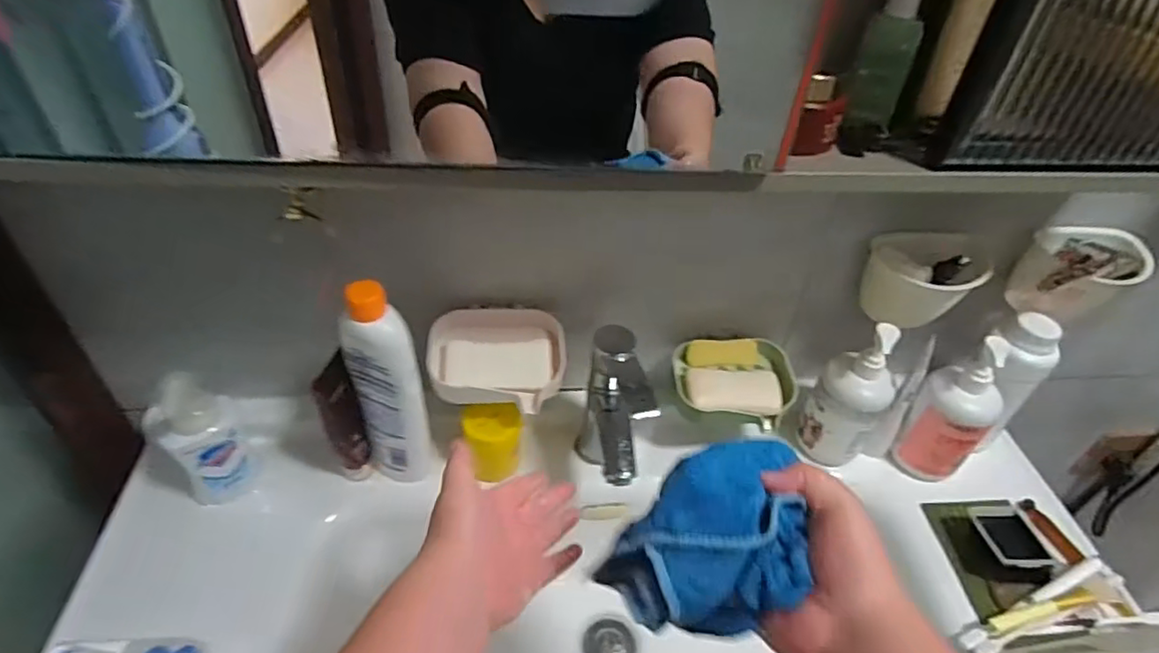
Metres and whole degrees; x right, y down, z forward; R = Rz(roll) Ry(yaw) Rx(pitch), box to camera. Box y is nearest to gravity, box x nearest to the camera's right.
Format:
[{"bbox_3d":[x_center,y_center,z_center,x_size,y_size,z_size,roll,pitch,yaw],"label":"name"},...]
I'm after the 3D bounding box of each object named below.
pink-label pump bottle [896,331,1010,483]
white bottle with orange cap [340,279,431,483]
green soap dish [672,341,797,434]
[{"bbox_3d":[0.398,0.097,0.663,0.056,0.184,0.068,-30,52,-33],"label":"pink-label pump bottle"},{"bbox_3d":[-0.185,0.062,0.599,0.060,0.246,0.054,-13,45,-19],"label":"white bottle with orange cap"},{"bbox_3d":[0.170,0.061,0.687,0.131,0.042,0.101,3,42,-1],"label":"green soap dish"}]

